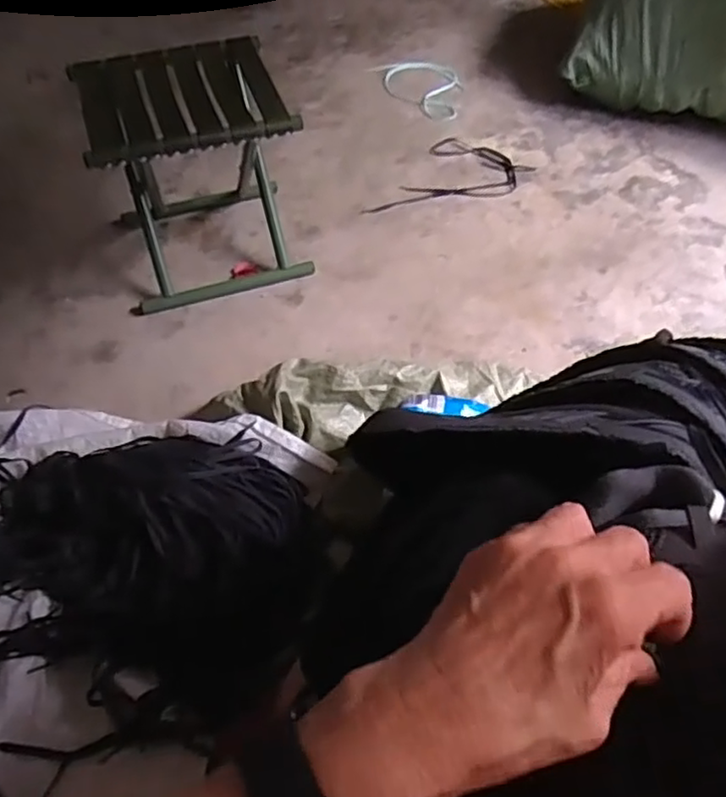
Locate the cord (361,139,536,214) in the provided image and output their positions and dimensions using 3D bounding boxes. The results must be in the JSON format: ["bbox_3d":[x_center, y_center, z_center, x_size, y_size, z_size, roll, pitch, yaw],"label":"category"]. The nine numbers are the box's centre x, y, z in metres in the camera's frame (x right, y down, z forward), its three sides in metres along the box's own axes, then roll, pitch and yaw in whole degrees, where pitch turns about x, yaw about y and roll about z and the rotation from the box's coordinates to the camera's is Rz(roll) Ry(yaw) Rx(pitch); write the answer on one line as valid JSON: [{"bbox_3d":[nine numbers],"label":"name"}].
[{"bbox_3d":[0.182,-0.421,1.339,0.210,0.016,0.312,28,59,18],"label":"cord"}]

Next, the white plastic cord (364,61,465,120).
[{"bbox_3d":[0.152,-0.727,1.532,0.196,0.031,0.229,-18,55,-13],"label":"white plastic cord"}]

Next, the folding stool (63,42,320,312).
[{"bbox_3d":[-0.273,-0.363,1.095,0.292,0.312,0.266,-18,57,-13],"label":"folding stool"}]

